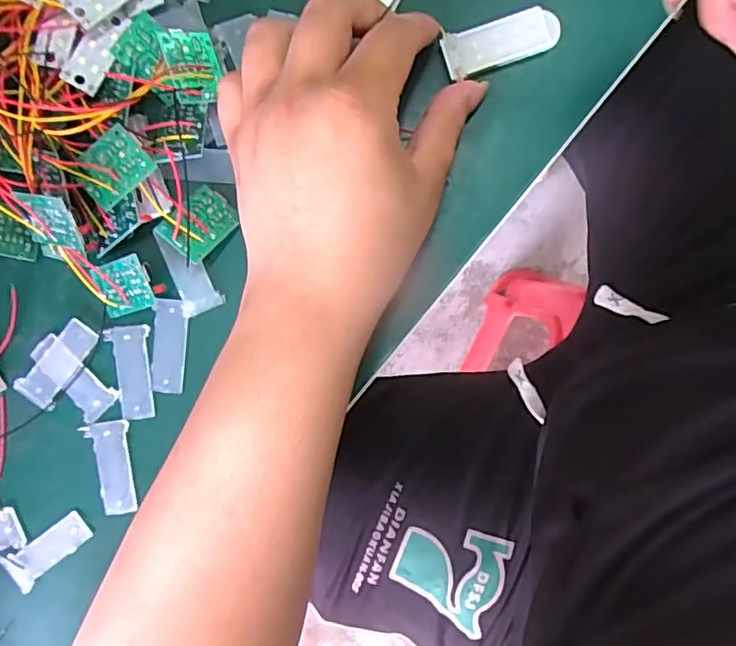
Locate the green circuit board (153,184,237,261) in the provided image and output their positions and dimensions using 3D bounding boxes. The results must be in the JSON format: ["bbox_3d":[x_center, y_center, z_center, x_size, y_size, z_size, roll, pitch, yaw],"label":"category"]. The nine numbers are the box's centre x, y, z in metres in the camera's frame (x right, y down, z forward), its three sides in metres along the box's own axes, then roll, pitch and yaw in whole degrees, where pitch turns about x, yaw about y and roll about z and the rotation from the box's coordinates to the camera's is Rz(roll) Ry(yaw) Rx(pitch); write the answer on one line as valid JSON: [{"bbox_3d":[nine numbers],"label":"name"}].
[{"bbox_3d":[-0.082,-0.049,0.290,0.024,0.010,0.034,46,57,-11],"label":"green circuit board"}]

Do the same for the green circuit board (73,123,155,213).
[{"bbox_3d":[-0.121,-0.073,0.281,0.032,0.005,0.026,-37,107,7],"label":"green circuit board"}]

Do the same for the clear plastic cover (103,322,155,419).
[{"bbox_3d":[-0.122,0.026,0.304,0.021,0.004,0.047,-4,91,3],"label":"clear plastic cover"}]

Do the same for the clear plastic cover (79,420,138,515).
[{"bbox_3d":[-0.132,0.076,0.309,0.021,0.005,0.048,-10,91,4],"label":"clear plastic cover"}]

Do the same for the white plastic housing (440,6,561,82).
[{"bbox_3d":[0.065,-0.137,0.289,0.055,0.005,0.021,-16,91,5],"label":"white plastic housing"}]

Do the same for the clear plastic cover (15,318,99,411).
[{"bbox_3d":[-0.158,0.021,0.304,0.019,0.005,0.046,40,93,2],"label":"clear plastic cover"}]

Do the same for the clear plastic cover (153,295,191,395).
[{"bbox_3d":[-0.101,0.012,0.305,0.017,0.004,0.048,2,96,-5],"label":"clear plastic cover"}]

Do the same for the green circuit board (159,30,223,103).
[{"bbox_3d":[-0.082,-0.121,0.282,0.025,0.004,0.034,-13,87,-34],"label":"green circuit board"}]

